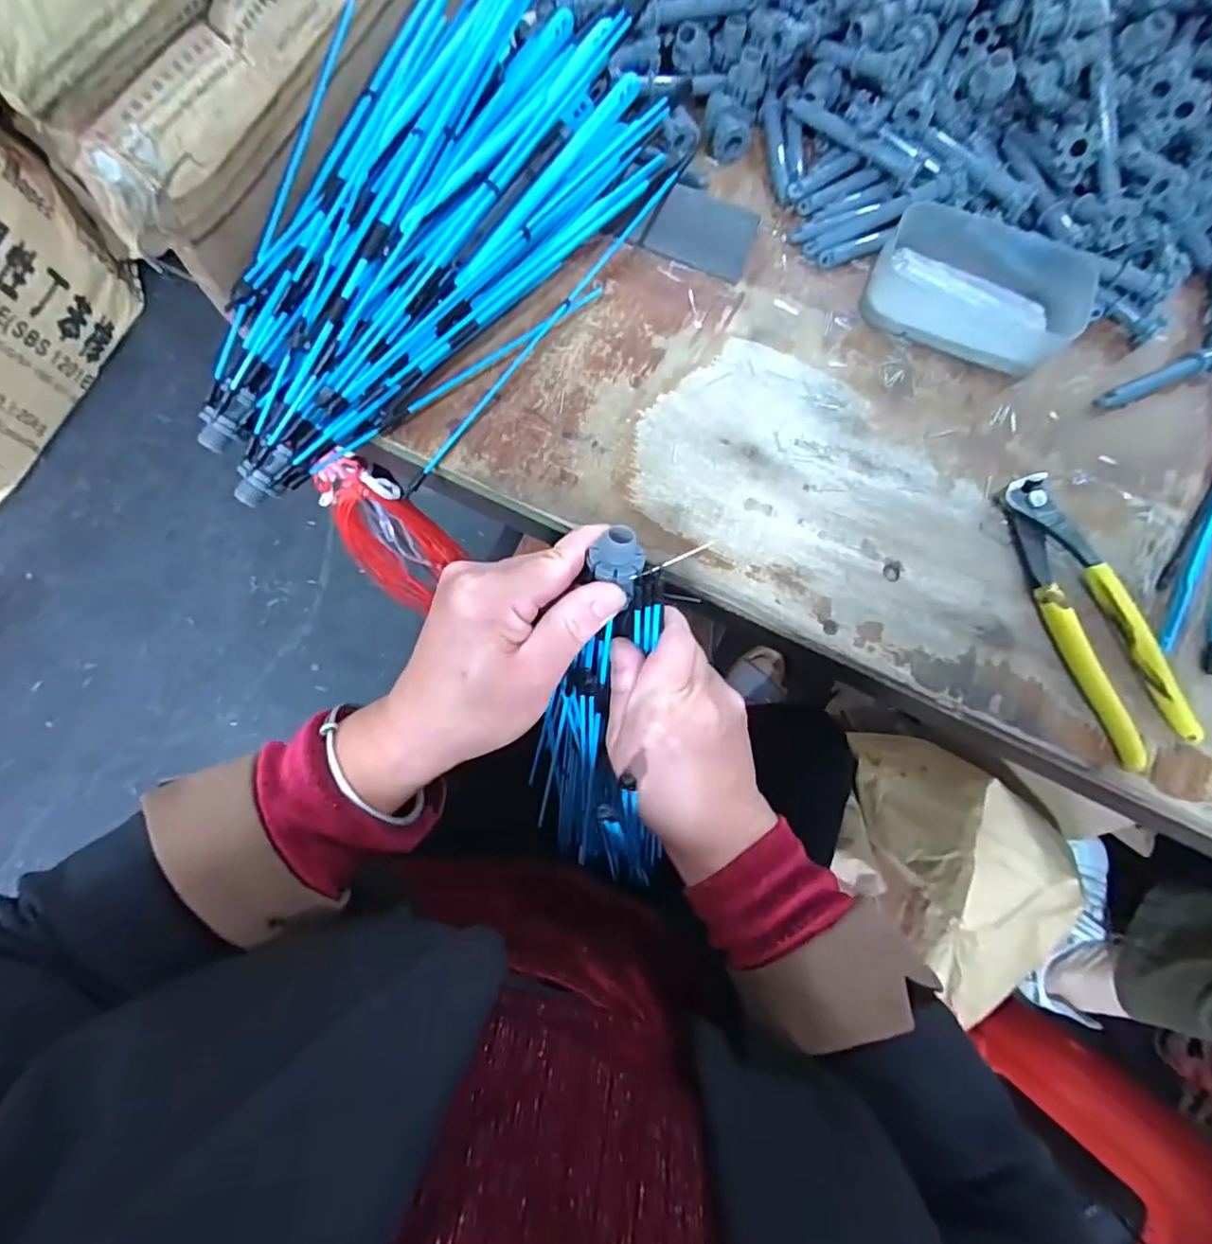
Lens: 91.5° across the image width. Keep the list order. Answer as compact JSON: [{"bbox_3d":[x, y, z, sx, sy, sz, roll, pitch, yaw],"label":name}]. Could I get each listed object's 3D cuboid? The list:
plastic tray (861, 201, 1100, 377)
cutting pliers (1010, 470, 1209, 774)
[{"bbox_3d":[0.226,-0.207,0.359,0.119,0.031,0.080,22,78,2],"label":"plastic tray"},{"bbox_3d":[0.264,-0.004,0.324,0.041,0.017,0.161,-22,80,-7],"label":"cutting pliers"}]

